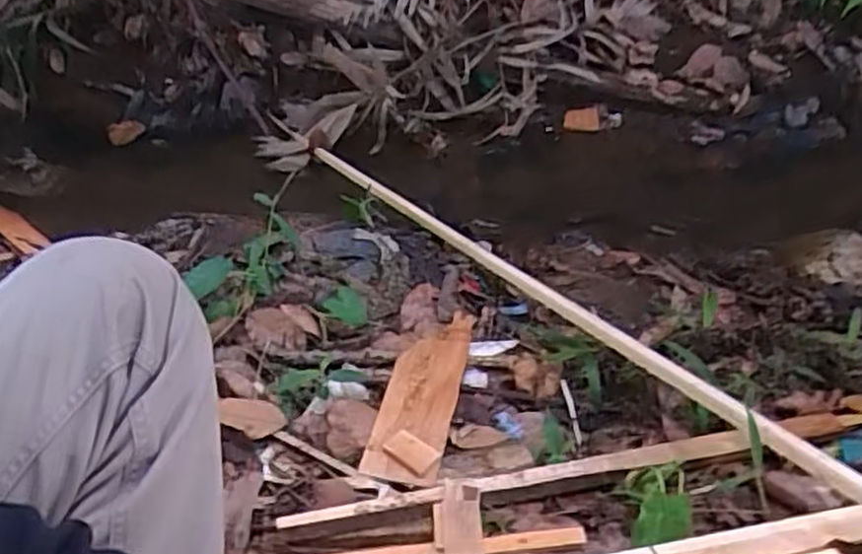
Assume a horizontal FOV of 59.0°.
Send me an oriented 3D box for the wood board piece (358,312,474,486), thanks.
[{"bbox_3d":[-0.013,0.165,1.131,0.105,0.013,0.335,9,38,8],"label":"wood board piece"}]

